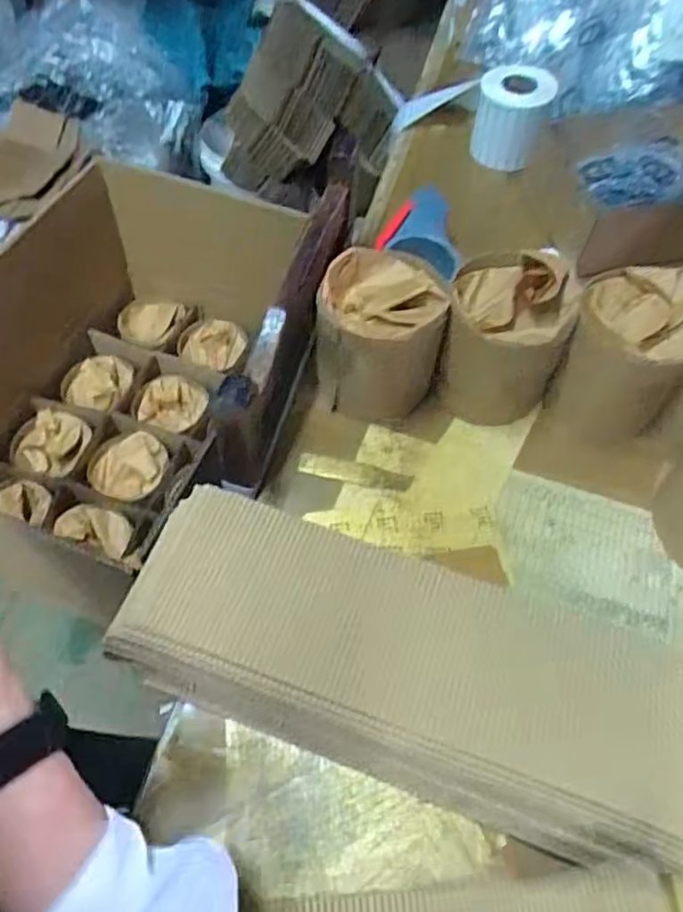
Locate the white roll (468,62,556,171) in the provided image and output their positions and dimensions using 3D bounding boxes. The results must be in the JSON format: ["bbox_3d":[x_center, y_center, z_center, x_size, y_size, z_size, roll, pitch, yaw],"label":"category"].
[{"bbox_3d":[0.206,-0.411,0.795,0.086,0.102,0.069,14,57,8],"label":"white roll"}]

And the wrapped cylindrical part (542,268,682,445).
[{"bbox_3d":[0.243,-0.078,0.559,0.102,0.128,0.103,1,56,-1],"label":"wrapped cylindrical part"}]

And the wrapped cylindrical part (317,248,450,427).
[{"bbox_3d":[0.034,-0.110,0.582,0.103,0.118,0.097,1,56,-1],"label":"wrapped cylindrical part"}]

